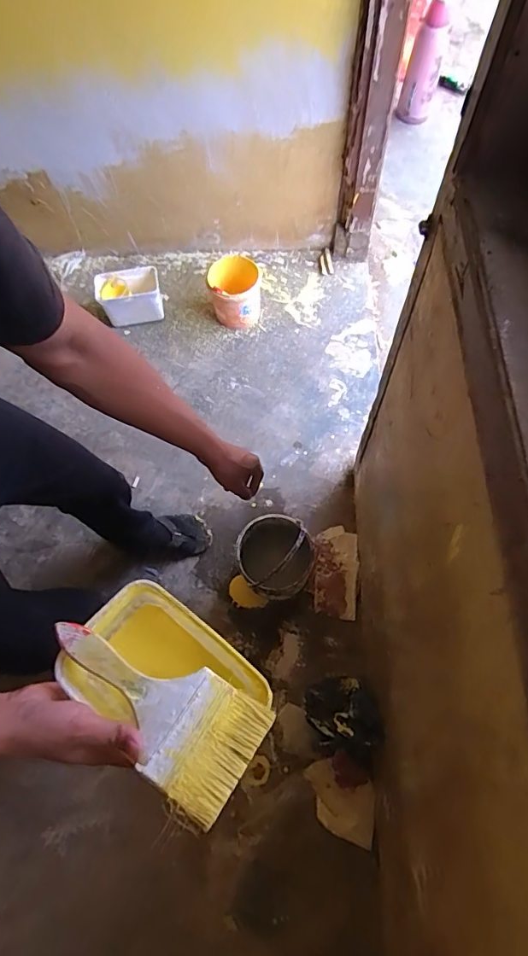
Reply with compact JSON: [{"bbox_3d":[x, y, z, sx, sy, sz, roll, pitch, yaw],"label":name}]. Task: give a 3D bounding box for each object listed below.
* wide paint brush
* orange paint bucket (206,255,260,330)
[{"bbox_3d":[-0.098,0.191,0.414,0.194,0.017,0.094,32,72,9],"label":"wide paint brush"},{"bbox_3d":[-0.094,-0.588,1.551,0.151,0.169,0.170,-3,68,0],"label":"orange paint bucket"}]

